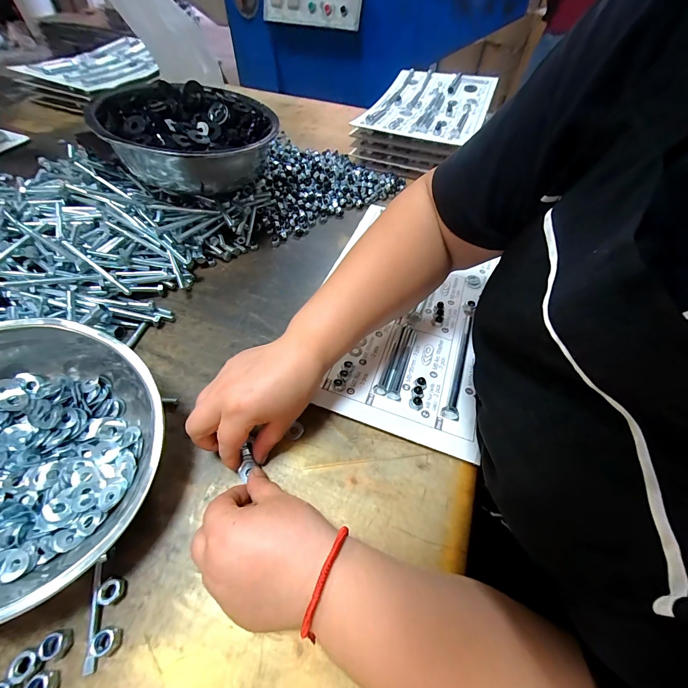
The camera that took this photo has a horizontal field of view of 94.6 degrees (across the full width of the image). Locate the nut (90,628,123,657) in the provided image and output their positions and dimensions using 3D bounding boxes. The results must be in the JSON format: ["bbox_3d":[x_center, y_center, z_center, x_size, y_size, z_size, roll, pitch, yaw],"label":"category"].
[{"bbox_3d":[-0.169,0.213,0.226,0.016,0.008,0.015,1,54,-1],"label":"nut"}]

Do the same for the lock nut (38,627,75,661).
[{"bbox_3d":[-0.204,0.213,0.224,0.017,0.008,0.016,-18,56,-15],"label":"lock nut"}]

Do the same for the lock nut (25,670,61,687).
[{"bbox_3d":[-0.203,0.229,0.211,0.016,0.008,0.015,4,54,1],"label":"lock nut"}]

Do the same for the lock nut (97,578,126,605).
[{"bbox_3d":[-0.178,0.189,0.243,0.015,0.009,0.015,-1,54,-3],"label":"lock nut"}]

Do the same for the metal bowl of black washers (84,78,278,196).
[{"bbox_3d":[-0.217,-0.294,0.476,0.221,0.109,0.225,1,49,-1],"label":"metal bowl of black washers"}]

